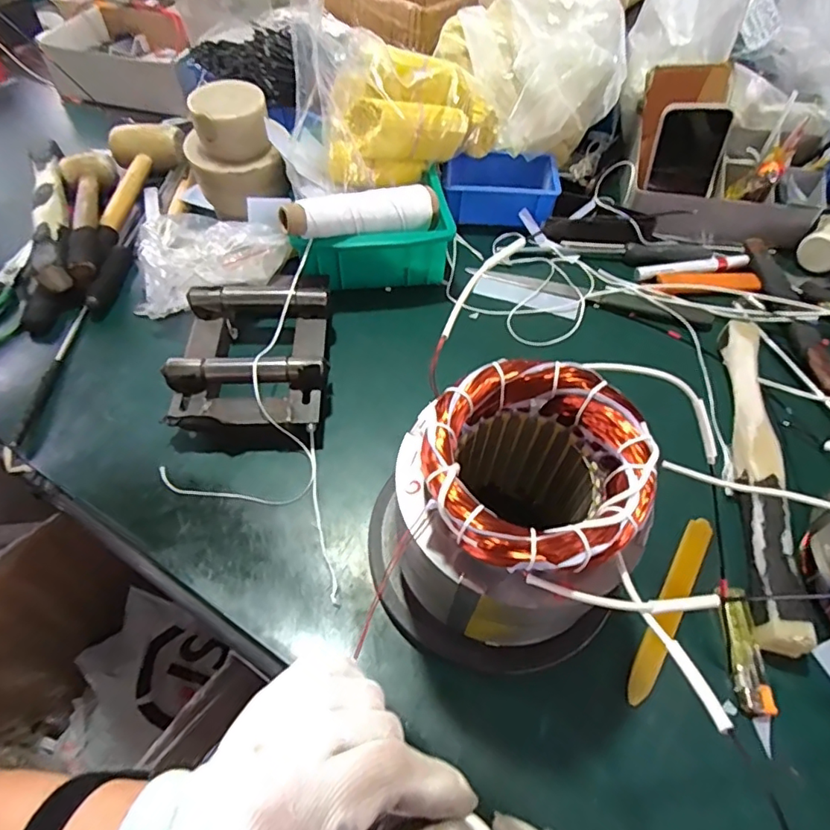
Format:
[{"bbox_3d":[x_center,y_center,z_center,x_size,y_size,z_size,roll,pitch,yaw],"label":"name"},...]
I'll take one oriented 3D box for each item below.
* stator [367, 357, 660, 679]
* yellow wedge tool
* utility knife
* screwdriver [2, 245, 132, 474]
[{"bbox_3d":[0.062,0.082,0.355,0.148,0.175,0.145,1,54,-1],"label":"stator"},{"bbox_3d":[0.200,0.145,0.417,0.020,0.006,0.165,29,59,19],"label":"yellow wedge tool"},{"bbox_3d":[0.242,0.180,0.391,0.023,0.012,0.105,7,54,4],"label":"utility knife"},{"bbox_3d":[-0.352,-0.075,0.554,0.028,0.021,0.287,3,54,1],"label":"screwdriver"}]

